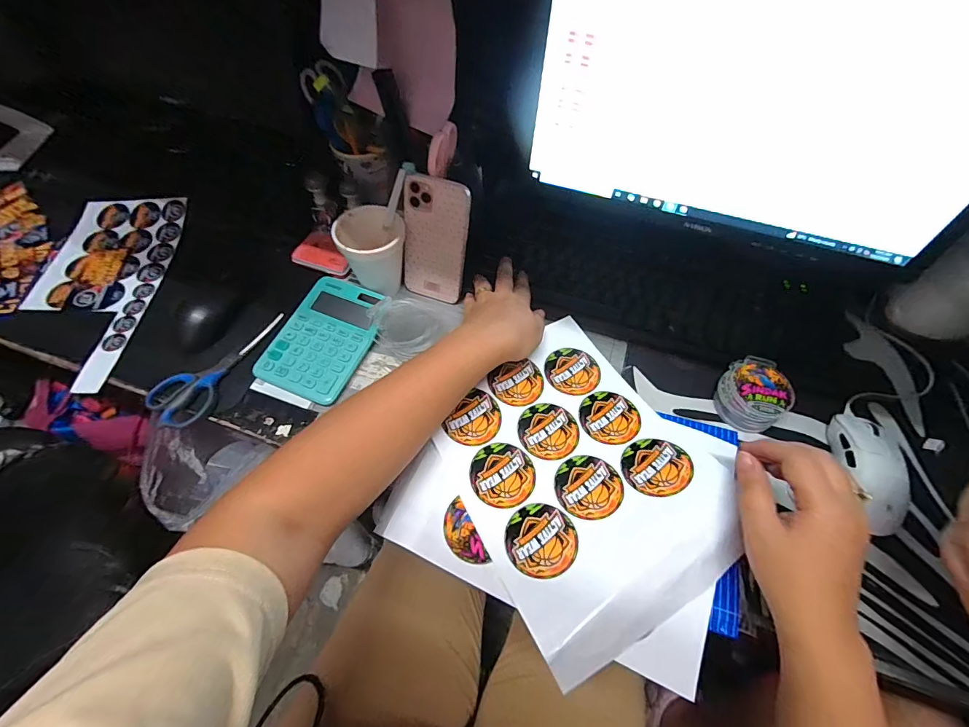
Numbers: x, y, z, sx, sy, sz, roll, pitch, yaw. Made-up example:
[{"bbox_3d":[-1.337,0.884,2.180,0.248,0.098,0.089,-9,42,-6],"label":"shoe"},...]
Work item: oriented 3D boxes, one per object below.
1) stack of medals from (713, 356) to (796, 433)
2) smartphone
[{"bbox_3d":[0.288,0.031,0.446,0.066,0.031,0.075,37,65,19],"label":"stack of medals"},{"bbox_3d":[-0.057,-0.137,0.481,0.072,0.143,0.006,17,41,7],"label":"smartphone"}]

